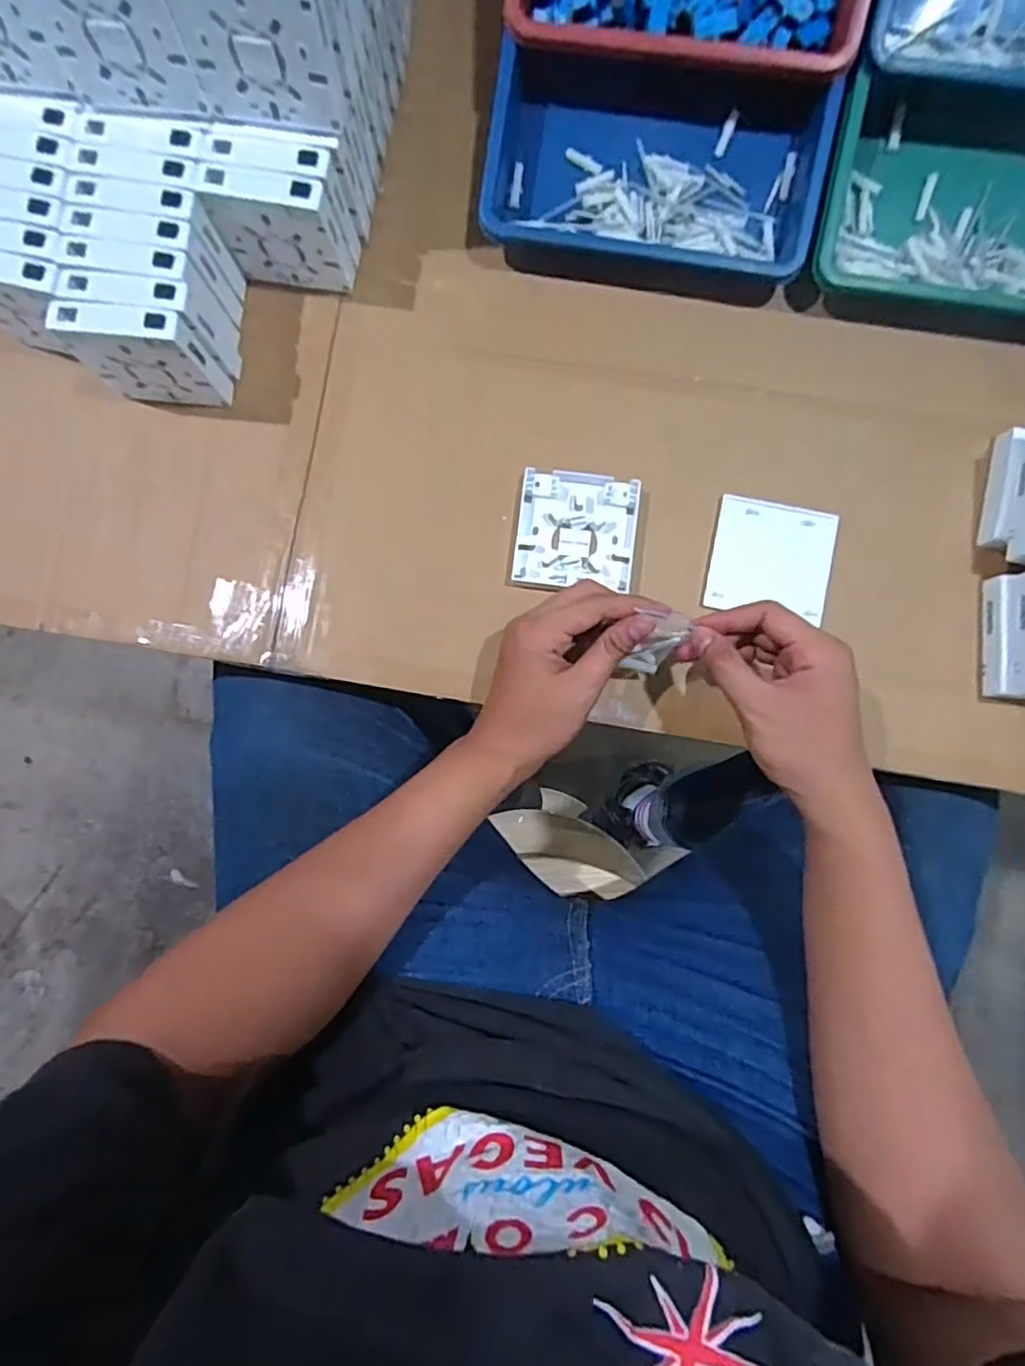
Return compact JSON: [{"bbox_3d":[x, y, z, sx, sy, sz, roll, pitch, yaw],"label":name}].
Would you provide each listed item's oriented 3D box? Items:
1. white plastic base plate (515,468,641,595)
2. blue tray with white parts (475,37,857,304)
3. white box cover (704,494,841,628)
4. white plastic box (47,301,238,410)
[{"bbox_3d":[0.048,-0.114,0.483,0.086,0.010,0.084,7,87,2],"label":"white plastic base plate"},{"bbox_3d":[0.101,-0.376,0.477,0.239,0.047,0.139,8,87,2],"label":"blue tray with white parts"},{"bbox_3d":[0.191,-0.092,0.479,0.085,0.009,0.082,10,87,2],"label":"white box cover"},{"bbox_3d":[-0.260,-0.231,0.464,0.086,0.087,0.025,7,86,2],"label":"white plastic box"}]

